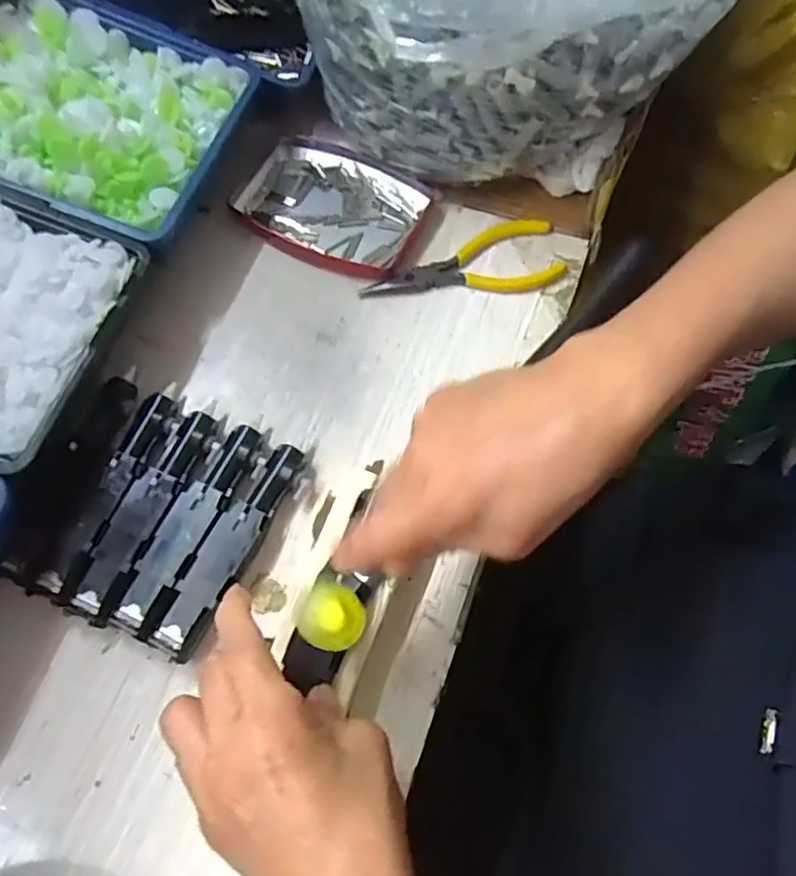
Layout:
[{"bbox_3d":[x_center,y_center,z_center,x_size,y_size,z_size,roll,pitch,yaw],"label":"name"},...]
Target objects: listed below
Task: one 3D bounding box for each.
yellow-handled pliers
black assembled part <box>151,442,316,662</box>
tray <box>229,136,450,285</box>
[{"bbox_3d":[0.040,-0.113,0.416,0.124,0.008,0.049,-3,67,-1],"label":"yellow-handled pliers"},{"bbox_3d":[-0.082,0.054,0.344,0.025,0.019,0.124,27,69,11],"label":"black assembled part"},{"bbox_3d":[-0.043,-0.150,0.432,0.126,0.018,0.082,25,69,10],"label":"tray"}]

